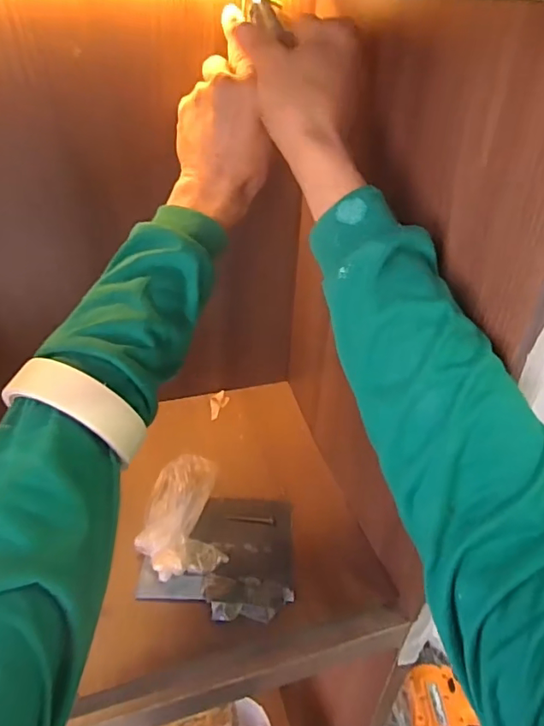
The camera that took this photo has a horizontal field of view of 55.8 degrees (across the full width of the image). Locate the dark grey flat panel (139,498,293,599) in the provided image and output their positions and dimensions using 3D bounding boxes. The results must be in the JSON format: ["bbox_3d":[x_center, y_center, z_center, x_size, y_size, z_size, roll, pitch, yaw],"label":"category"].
[{"bbox_3d":[-0.049,0.174,0.491,0.138,0.009,0.113,4,34,-6],"label":"dark grey flat panel"}]

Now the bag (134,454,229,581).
[{"bbox_3d":[-0.088,0.144,0.494,0.075,0.034,0.124,-5,37,-11],"label":"bag"}]

